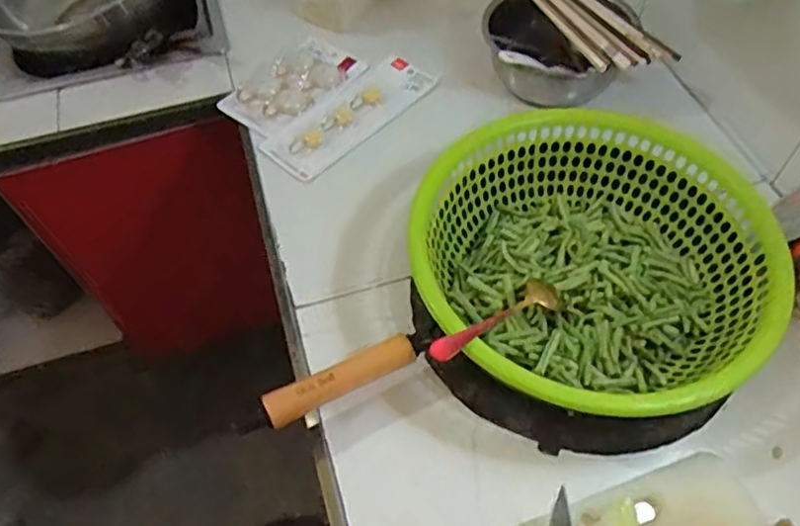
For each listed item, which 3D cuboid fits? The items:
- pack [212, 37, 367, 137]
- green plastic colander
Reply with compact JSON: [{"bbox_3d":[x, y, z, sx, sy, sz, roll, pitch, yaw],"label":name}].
[{"bbox_3d":[-0.146,-0.261,0.893,0.117,0.020,0.204,38,65,24],"label":"pack"},{"bbox_3d":[0.192,-0.001,0.652,0.336,0.105,0.335,-1,56,1],"label":"green plastic colander"}]

